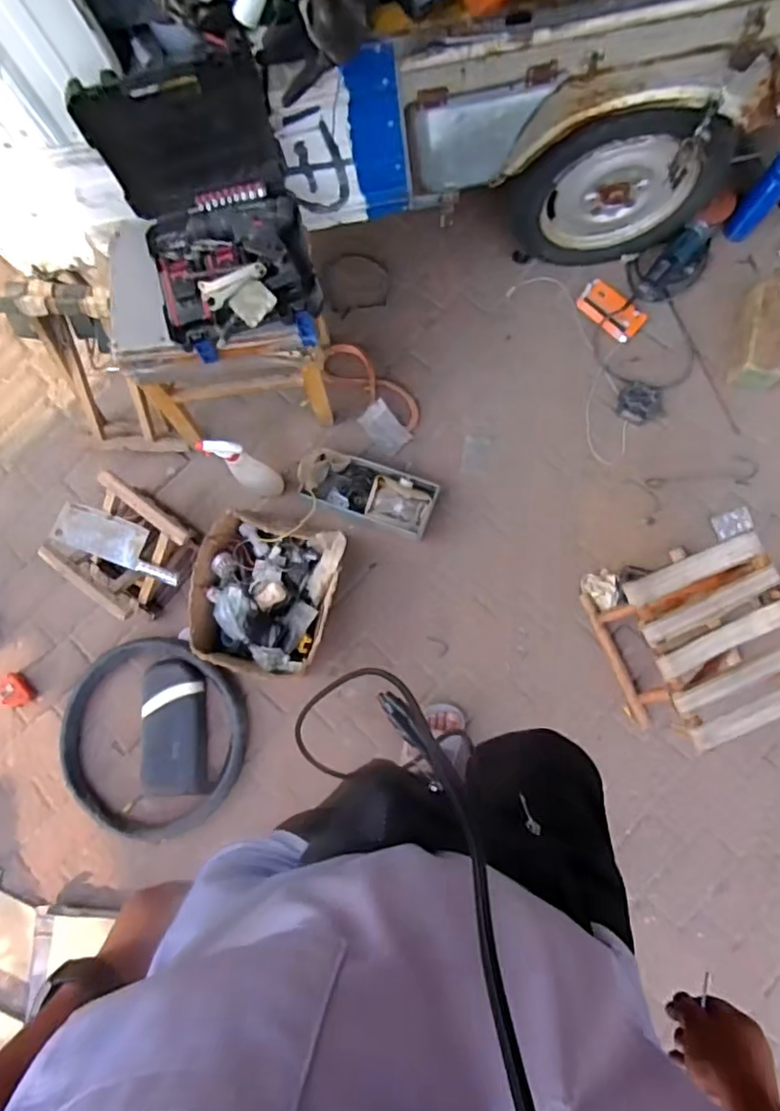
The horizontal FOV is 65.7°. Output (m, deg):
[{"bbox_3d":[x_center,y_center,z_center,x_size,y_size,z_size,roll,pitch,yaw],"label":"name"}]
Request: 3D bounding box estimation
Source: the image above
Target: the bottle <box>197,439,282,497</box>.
[{"bbox_3d":[-0.305,-0.187,1.304,0.095,0.291,0.062,28,85,7],"label":"bottle"}]

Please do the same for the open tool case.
[{"bbox_3d":[-0.284,-0.513,0.918,0.274,0.251,0.310,-14,81,1],"label":"open tool case"}]

